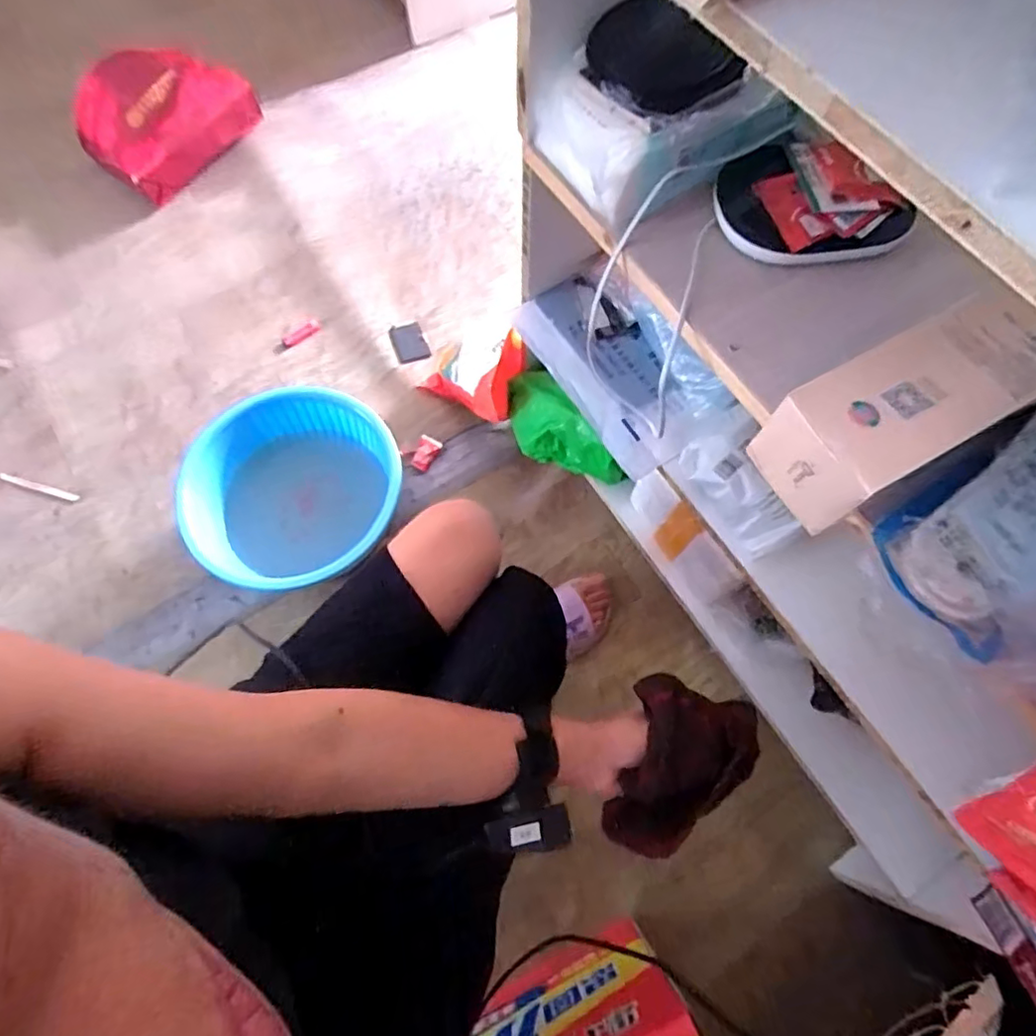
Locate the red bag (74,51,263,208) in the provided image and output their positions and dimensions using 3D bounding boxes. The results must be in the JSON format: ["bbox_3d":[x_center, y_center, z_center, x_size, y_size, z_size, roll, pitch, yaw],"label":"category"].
[{"bbox_3d":[-0.673,-0.767,1.180,0.325,0.146,0.174,-32,72,-12],"label":"red bag"}]

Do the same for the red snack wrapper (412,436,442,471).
[{"bbox_3d":[-0.168,-0.117,1.105,0.038,0.022,0.059,23,70,8],"label":"red snack wrapper"}]

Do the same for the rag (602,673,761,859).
[{"bbox_3d":[0.147,0.221,0.522,0.111,0.056,0.141,14,69,5],"label":"rag"}]

